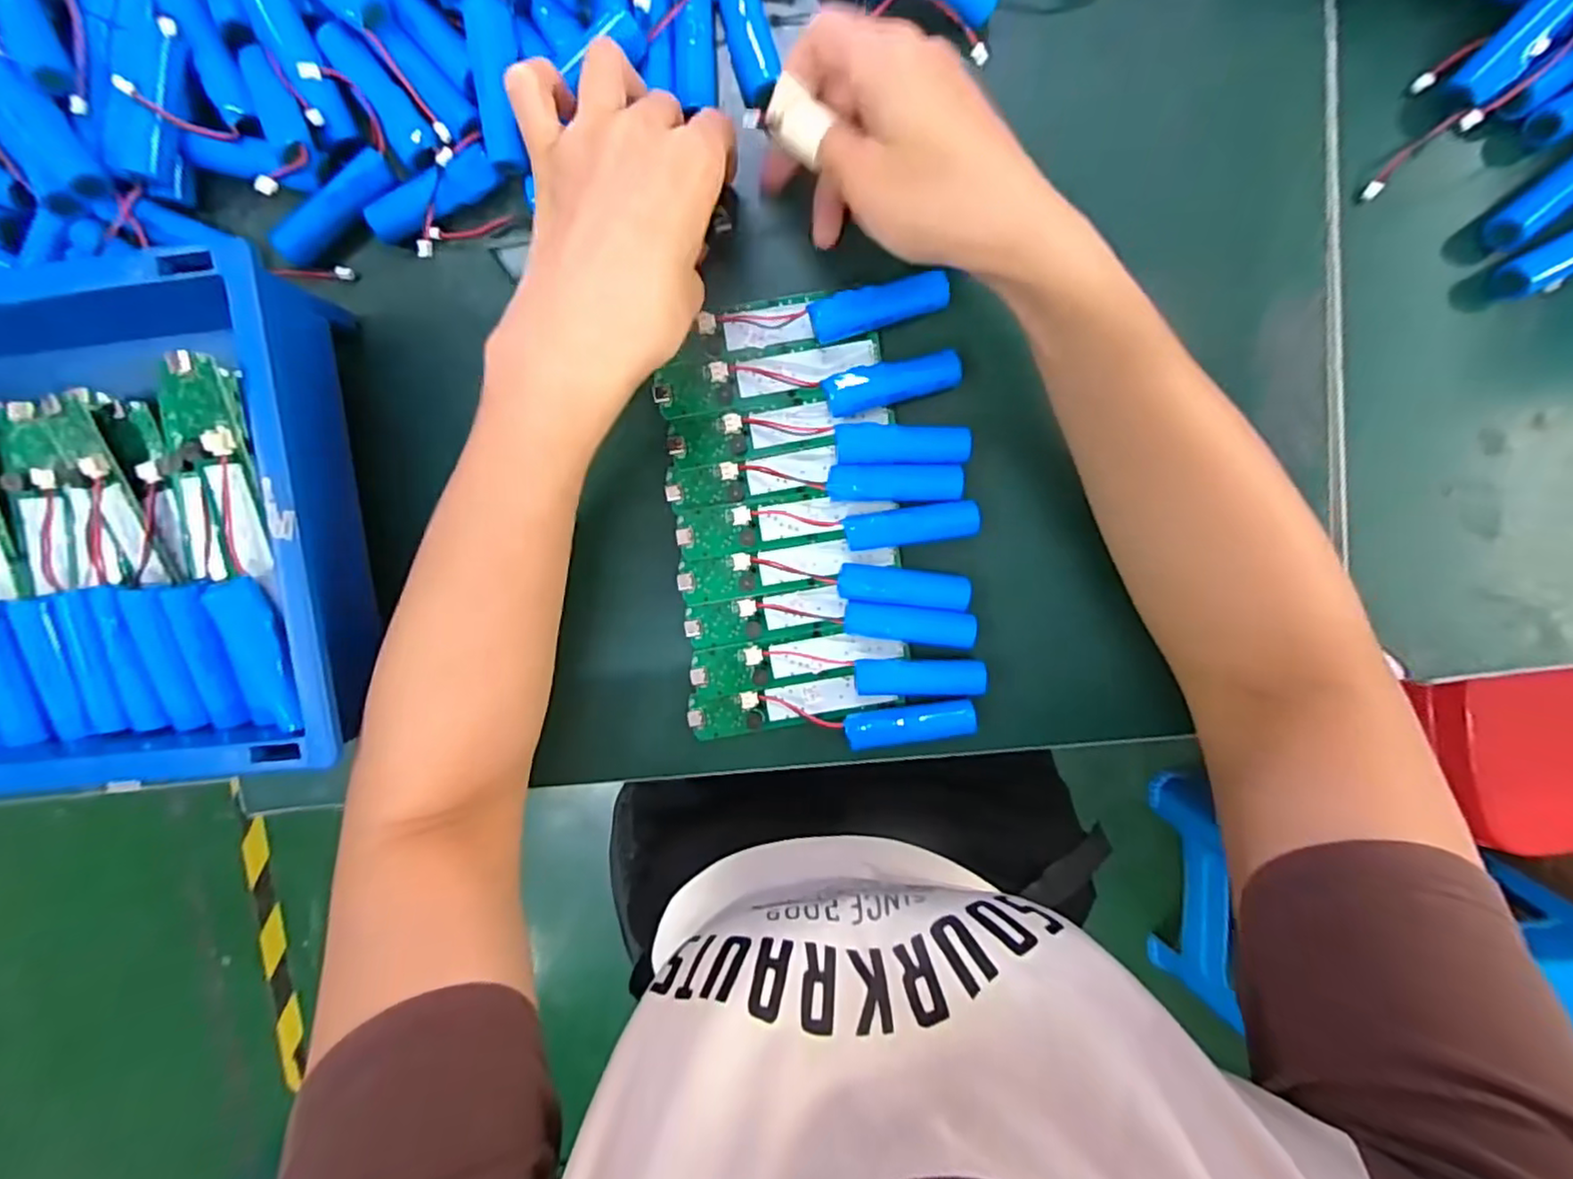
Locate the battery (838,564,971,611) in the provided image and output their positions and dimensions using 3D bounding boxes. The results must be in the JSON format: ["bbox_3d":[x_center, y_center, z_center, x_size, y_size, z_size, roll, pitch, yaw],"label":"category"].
[{"bbox_3d":[0.060,-0.002,0.342,0.067,0.021,0.017,7,97,-1],"label":"battery"}]

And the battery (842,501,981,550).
[{"bbox_3d":[0.063,-0.033,0.338,0.066,0.019,0.018,-8,97,1],"label":"battery"}]

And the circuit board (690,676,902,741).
[{"bbox_3d":[0.004,0.063,0.357,0.111,0.005,0.024,-8,97,1],"label":"circuit board"}]

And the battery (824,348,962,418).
[{"bbox_3d":[0.052,-0.103,0.330,0.066,0.016,0.019,-14,96,2],"label":"battery"}]

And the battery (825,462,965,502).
[{"bbox_3d":[0.055,-0.054,0.337,0.067,0.018,0.018,0,97,0],"label":"battery"}]

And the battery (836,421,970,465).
[{"bbox_3d":[0.058,-0.073,0.336,0.066,0.015,0.019,0,97,0],"label":"battery"}]

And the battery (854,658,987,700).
[{"bbox_3d":[0.069,0.046,0.348,0.066,0.018,0.021,3,97,0],"label":"battery"}]

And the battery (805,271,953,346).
[{"bbox_3d":[0.045,-0.139,0.327,0.067,0.015,0.018,-15,96,2],"label":"battery"}]

